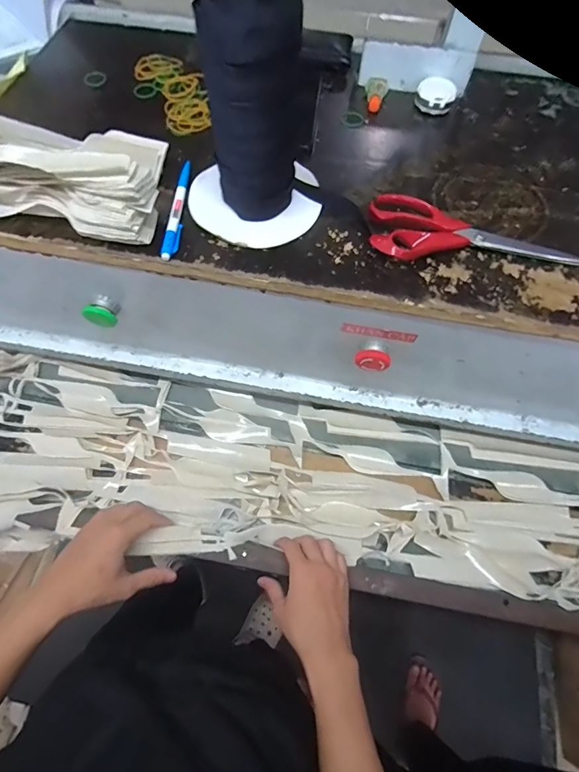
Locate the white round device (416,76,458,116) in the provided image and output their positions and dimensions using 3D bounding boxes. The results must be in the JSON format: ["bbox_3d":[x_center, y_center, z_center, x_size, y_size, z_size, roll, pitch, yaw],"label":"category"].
[{"bbox_3d":[0.180,-0.356,0.498,0.045,0.023,0.040,19,68,6],"label":"white round device"}]

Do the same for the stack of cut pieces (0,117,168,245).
[{"bbox_3d":[-0.235,-0.216,0.395,0.224,0.057,0.118,11,67,3],"label":"stack of cut pieces"}]

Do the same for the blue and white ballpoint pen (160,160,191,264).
[{"bbox_3d":[-0.114,-0.182,0.412,0.013,0.008,0.133,2,67,-1],"label":"blue and white ballpoint pen"}]

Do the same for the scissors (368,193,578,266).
[{"bbox_3d":[0.180,-0.155,0.400,0.200,0.021,0.069,-1,67,-2],"label":"scissors"}]

